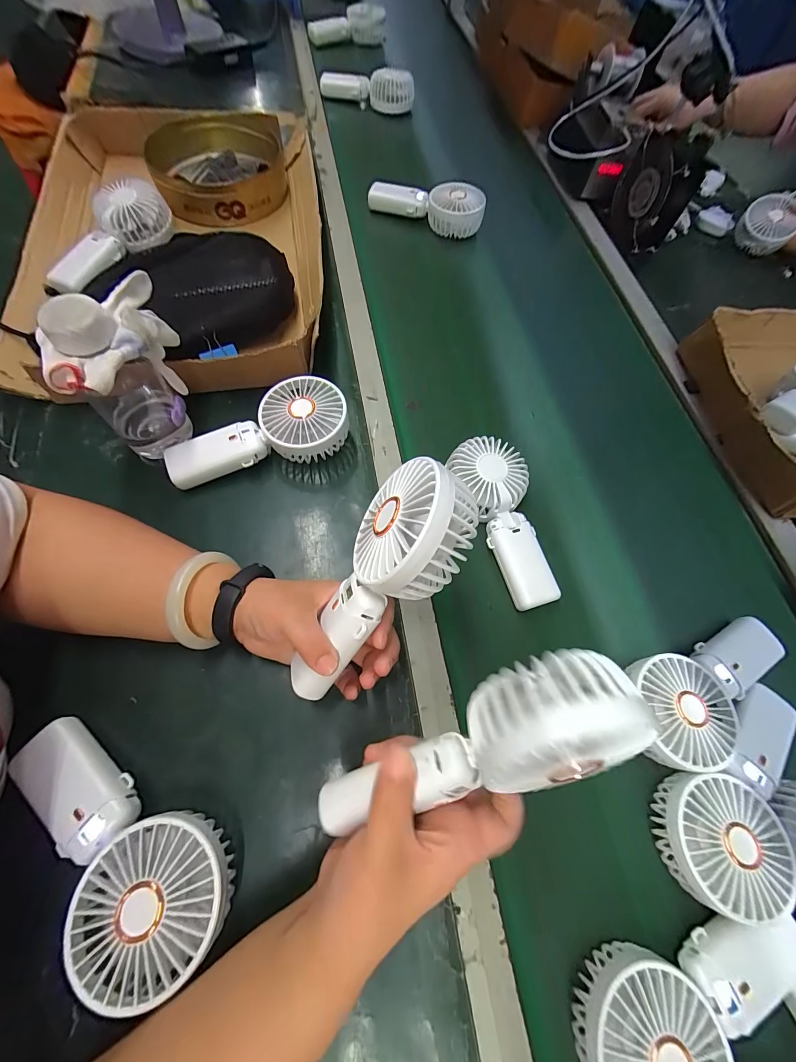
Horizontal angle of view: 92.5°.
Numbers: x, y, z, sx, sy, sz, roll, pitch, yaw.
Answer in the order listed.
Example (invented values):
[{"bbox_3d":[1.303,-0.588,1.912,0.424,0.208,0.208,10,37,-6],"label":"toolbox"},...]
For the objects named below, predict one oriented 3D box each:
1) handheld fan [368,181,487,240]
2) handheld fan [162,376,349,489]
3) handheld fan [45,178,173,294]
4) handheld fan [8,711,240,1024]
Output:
[{"bbox_3d":[0.049,-0.547,0.640,0.190,0.055,0.074,21,65,3],"label":"handheld fan"},{"bbox_3d":[-0.145,-0.104,0.397,0.183,0.048,0.087,-11,67,-10],"label":"handheld fan"},{"bbox_3d":[-0.359,-0.365,0.489,0.080,0.041,0.178,24,79,-15],"label":"handheld fan"},{"bbox_3d":[-0.190,0.211,0.255,0.177,0.040,0.088,31,66,7],"label":"handheld fan"}]

